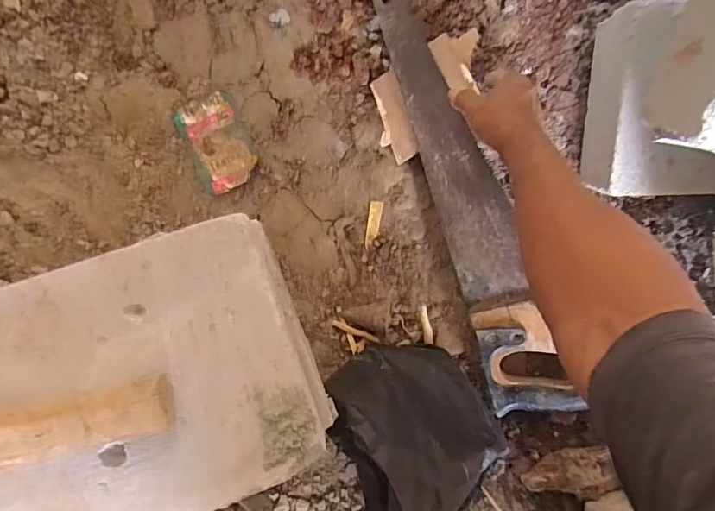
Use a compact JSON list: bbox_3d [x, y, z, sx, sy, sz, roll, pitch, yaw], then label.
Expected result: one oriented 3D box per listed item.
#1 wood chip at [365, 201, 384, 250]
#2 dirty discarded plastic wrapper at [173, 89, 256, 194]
[{"bbox_3d":[0.019,-0.037,0.601,0.016,0.004,0.058,11,96,-4],"label":"wood chip"},{"bbox_3d":[-0.167,-0.137,0.589,0.066,0.010,0.117,-27,87,-8],"label":"dirty discarded plastic wrapper"}]

